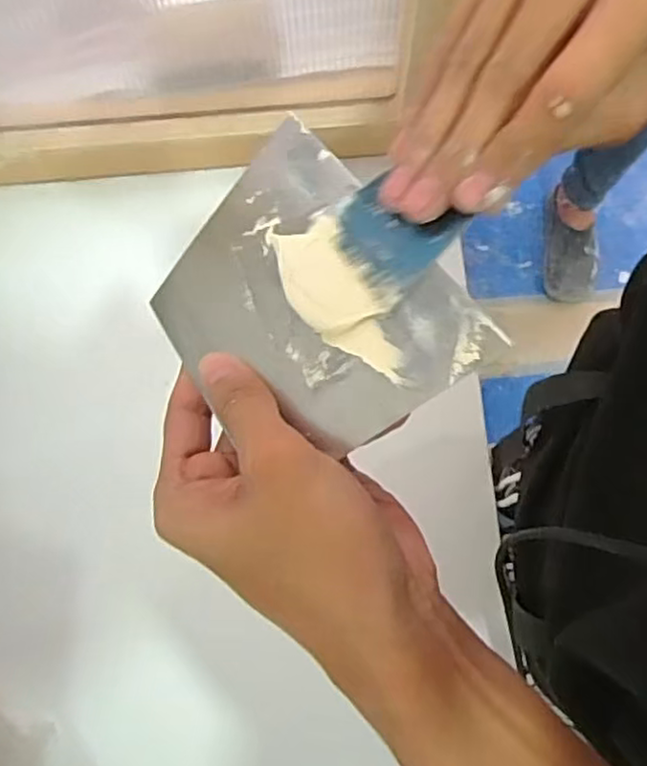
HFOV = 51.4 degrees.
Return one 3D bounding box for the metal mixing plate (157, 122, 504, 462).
[{"bbox_3d":[-0.013,-0.031,0.250,0.095,0.008,0.137,-43,57,13],"label":"metal mixing plate"}]

